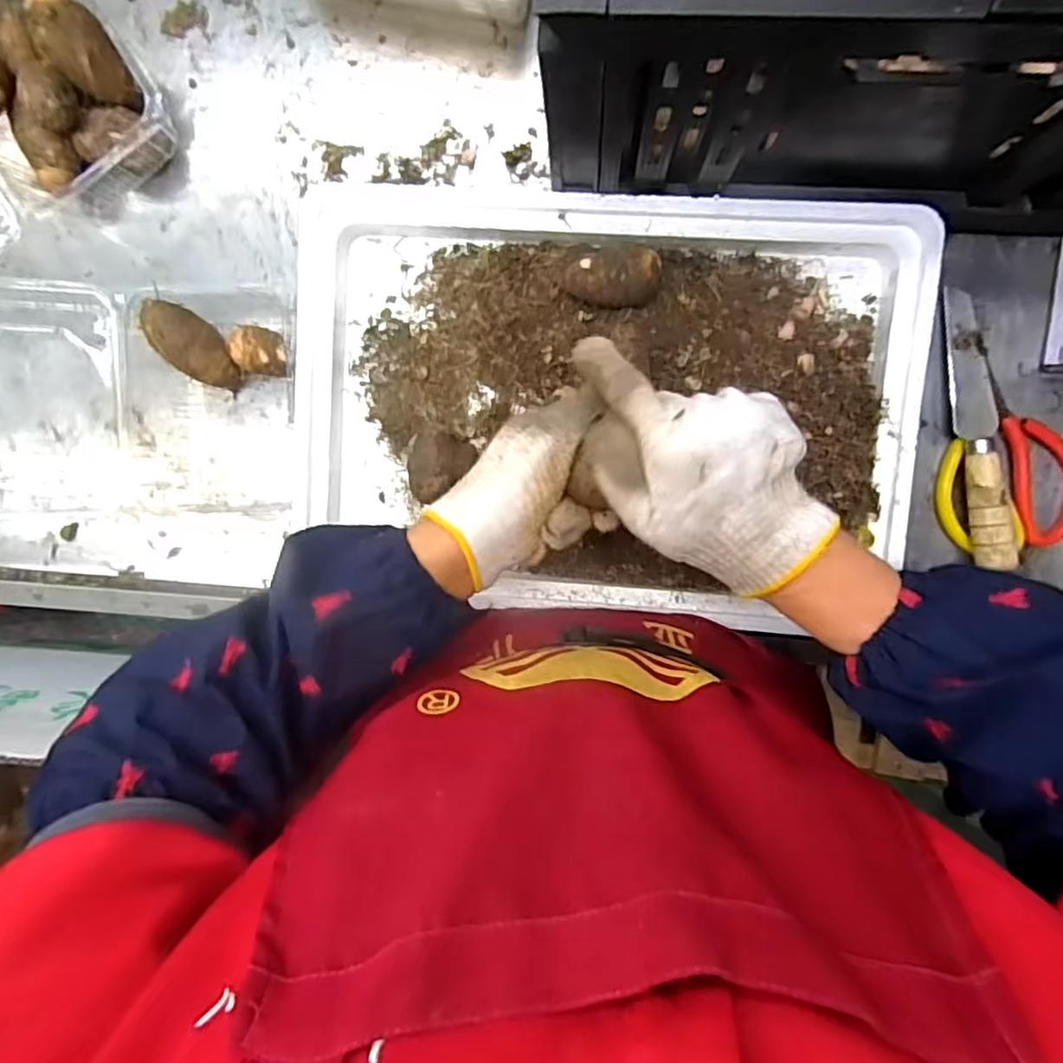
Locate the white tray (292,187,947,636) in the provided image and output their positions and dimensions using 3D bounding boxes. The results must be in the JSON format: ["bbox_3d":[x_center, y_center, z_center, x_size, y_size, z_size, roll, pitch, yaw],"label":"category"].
[{"bbox_3d":[0.045,-0.094,0.468,0.444,0.054,0.300,4,95,4],"label":"white tray"}]

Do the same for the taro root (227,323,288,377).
[{"bbox_3d":[-0.204,-0.137,0.492,0.046,0.038,0.034,9,96,3],"label":"taro root"}]

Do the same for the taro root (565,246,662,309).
[{"bbox_3d":[0.058,-0.176,0.446,0.064,0.037,0.038,-10,94,5],"label":"taro root"}]

